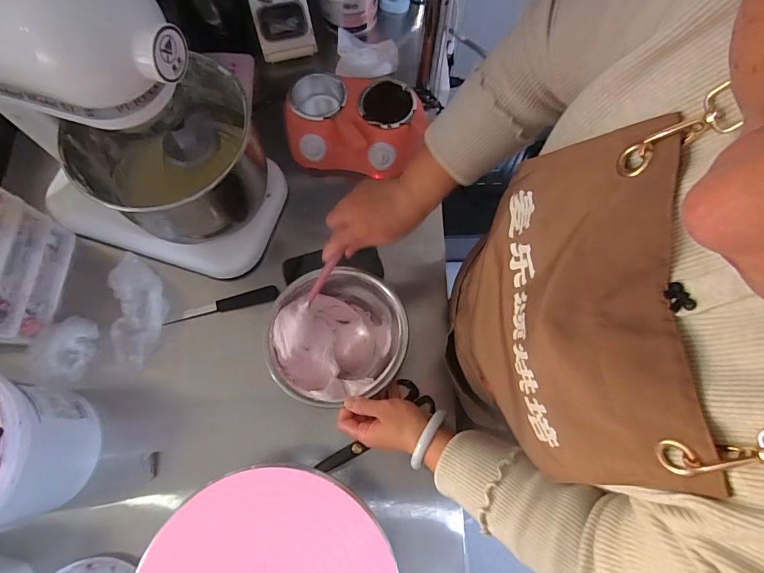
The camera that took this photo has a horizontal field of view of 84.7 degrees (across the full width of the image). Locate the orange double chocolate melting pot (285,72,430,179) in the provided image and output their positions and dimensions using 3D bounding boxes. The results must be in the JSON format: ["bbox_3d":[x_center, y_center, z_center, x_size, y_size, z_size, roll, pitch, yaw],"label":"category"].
[{"bbox_3d":[-0.044,-0.286,0.733,0.239,0.074,0.155,2,72,0],"label":"orange double chocolate melting pot"}]

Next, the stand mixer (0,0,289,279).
[{"bbox_3d":[-0.354,-0.215,0.540,0.346,0.410,0.219,18,73,5],"label":"stand mixer"}]

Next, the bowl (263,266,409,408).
[{"bbox_3d":[-0.063,0.074,0.614,0.187,0.097,0.191,0,72,0],"label":"bowl"}]

